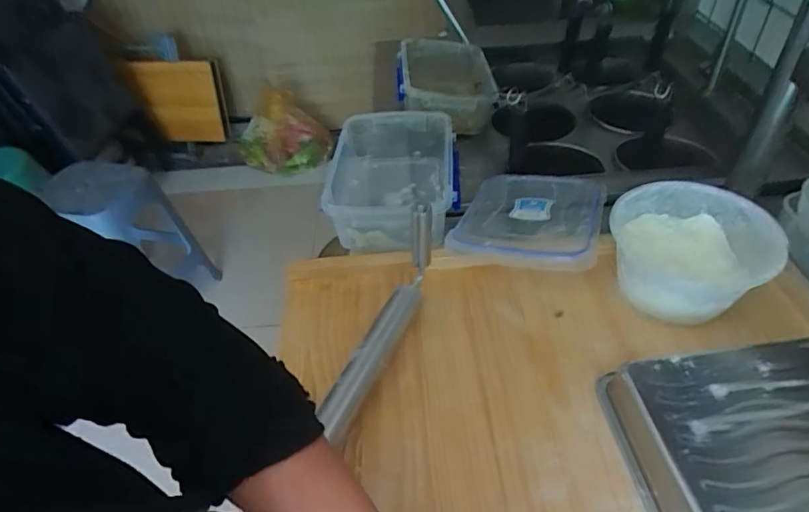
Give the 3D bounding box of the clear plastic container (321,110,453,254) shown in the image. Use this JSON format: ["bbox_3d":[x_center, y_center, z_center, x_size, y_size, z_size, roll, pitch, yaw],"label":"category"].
[{"bbox_3d":[-0.016,-0.114,0.784,0.178,0.100,0.263,-2,42,5],"label":"clear plastic container"}]

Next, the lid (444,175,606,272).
[{"bbox_3d":[0.171,-0.059,0.696,0.182,0.026,0.241,3,31,23],"label":"lid"}]

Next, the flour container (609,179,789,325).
[{"bbox_3d":[0.314,-0.005,0.569,0.158,0.081,0.158,8,44,16],"label":"flour container"}]

